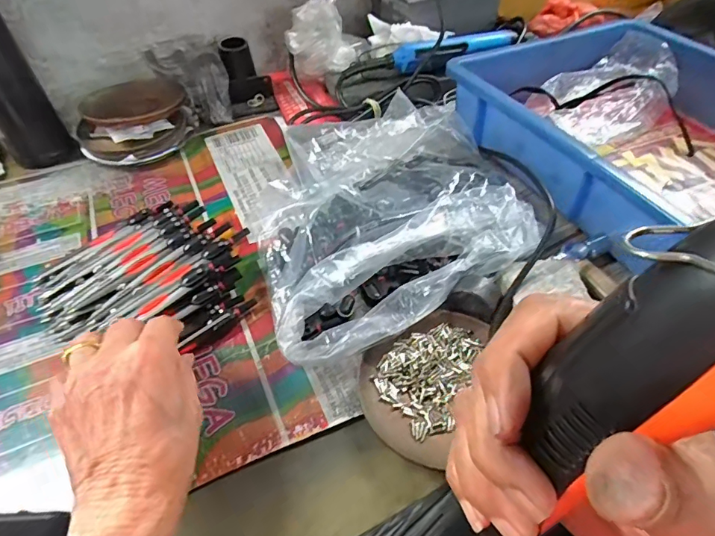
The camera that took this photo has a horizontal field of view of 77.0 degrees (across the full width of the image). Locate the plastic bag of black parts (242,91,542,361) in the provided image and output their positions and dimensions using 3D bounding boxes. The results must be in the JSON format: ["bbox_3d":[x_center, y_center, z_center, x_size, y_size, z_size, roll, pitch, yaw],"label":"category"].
[{"bbox_3d":[0.025,-0.059,0.416,0.249,0.061,0.270,-16,48,-12],"label":"plastic bag of black parts"}]

